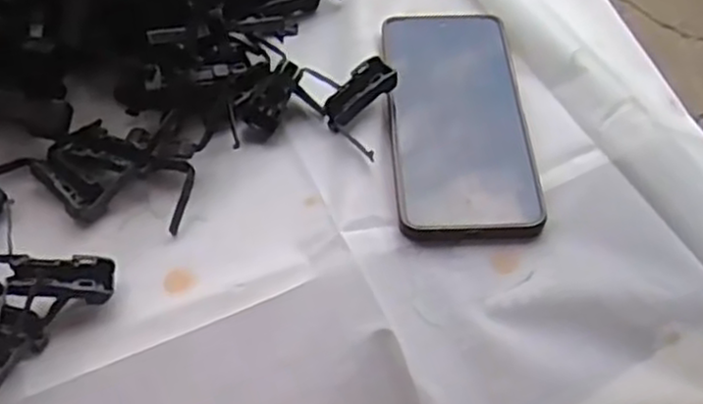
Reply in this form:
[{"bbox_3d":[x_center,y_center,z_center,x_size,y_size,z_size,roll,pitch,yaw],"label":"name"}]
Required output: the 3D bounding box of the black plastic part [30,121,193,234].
[{"bbox_3d":[-0.126,-0.012,0.404,0.083,0.022,0.053,29,56,15],"label":"black plastic part"}]

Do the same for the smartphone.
[{"bbox_3d":[0.061,-0.051,0.449,0.079,0.011,0.166,1,53,-5],"label":"smartphone"}]

